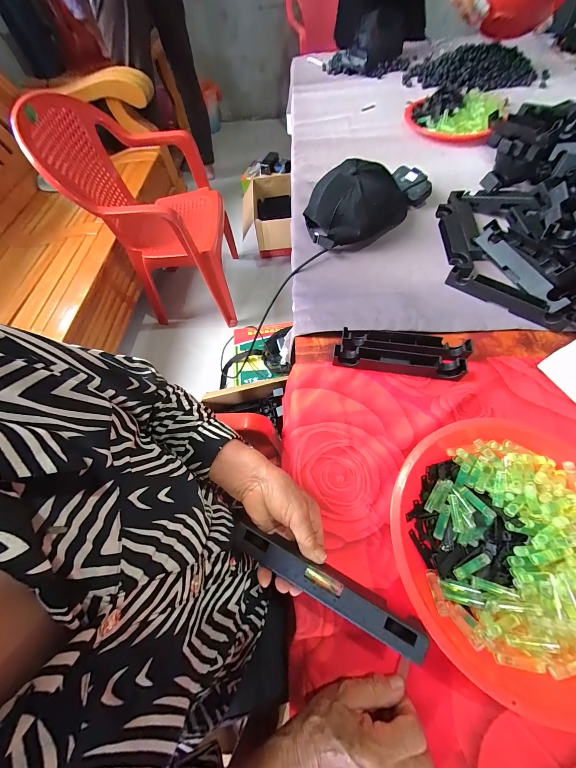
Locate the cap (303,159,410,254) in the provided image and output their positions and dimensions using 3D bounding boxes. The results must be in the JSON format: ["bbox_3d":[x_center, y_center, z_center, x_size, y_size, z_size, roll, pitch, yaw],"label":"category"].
[{"bbox_3d":[0.123,-0.364,0.570,0.184,0.113,0.144,-37,67,-14],"label":"cap"}]

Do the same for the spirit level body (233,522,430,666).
[{"bbox_3d":[0.032,0.192,0.272,0.187,0.025,0.032,23,67,14],"label":"spirit level body"}]

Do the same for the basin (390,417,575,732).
[{"bbox_3d":[0.241,0.174,0.307,0.255,0.074,0.246,-1,63,3],"label":"basin"}]

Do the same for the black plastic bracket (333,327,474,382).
[{"bbox_3d":[0.175,-0.050,0.443,0.197,0.026,0.065,8,64,7],"label":"black plastic bracket"}]

